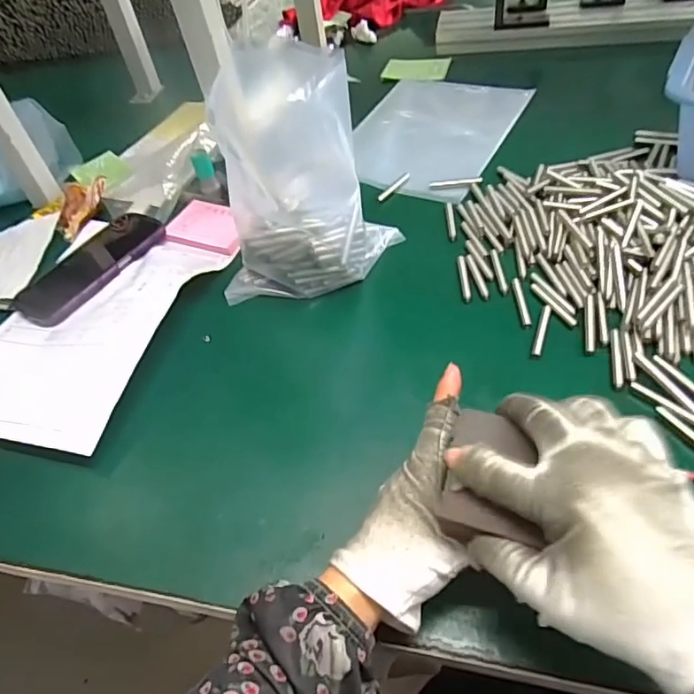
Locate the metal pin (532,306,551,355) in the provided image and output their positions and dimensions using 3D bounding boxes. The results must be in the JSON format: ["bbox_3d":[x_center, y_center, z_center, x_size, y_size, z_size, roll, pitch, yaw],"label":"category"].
[{"bbox_3d":[0.163,-0.015,0.456,0.008,0.004,0.055,15,53,18],"label":"metal pin"}]

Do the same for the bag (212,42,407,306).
[{"bbox_3d":[-0.040,-0.147,0.485,0.161,0.182,0.091,1,50,7],"label":"bag"}]

